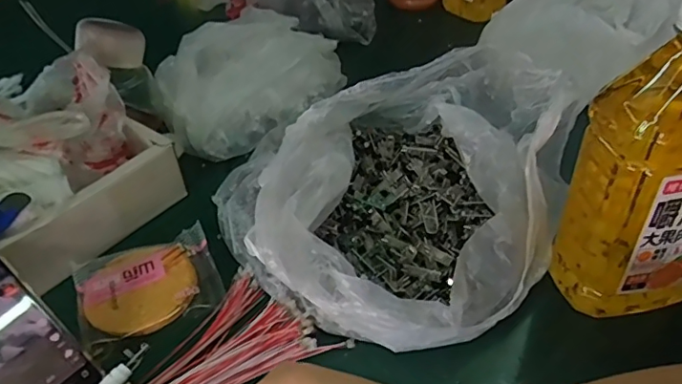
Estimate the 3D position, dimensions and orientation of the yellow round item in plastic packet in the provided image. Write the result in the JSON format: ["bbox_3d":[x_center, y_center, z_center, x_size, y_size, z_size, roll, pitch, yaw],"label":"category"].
[{"bbox_3d":[-0.153,0.071,0.423,0.103,0.014,0.093,-18,49,-19],"label":"yellow round item in plastic packet"}]

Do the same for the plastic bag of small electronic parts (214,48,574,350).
[{"bbox_3d":[0.062,-0.016,0.415,0.203,0.119,0.256,15,46,17],"label":"plastic bag of small electronic parts"}]

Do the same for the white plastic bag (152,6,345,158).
[{"bbox_3d":[-0.099,-0.149,0.613,0.248,0.080,0.160,-34,49,-31],"label":"white plastic bag"}]

